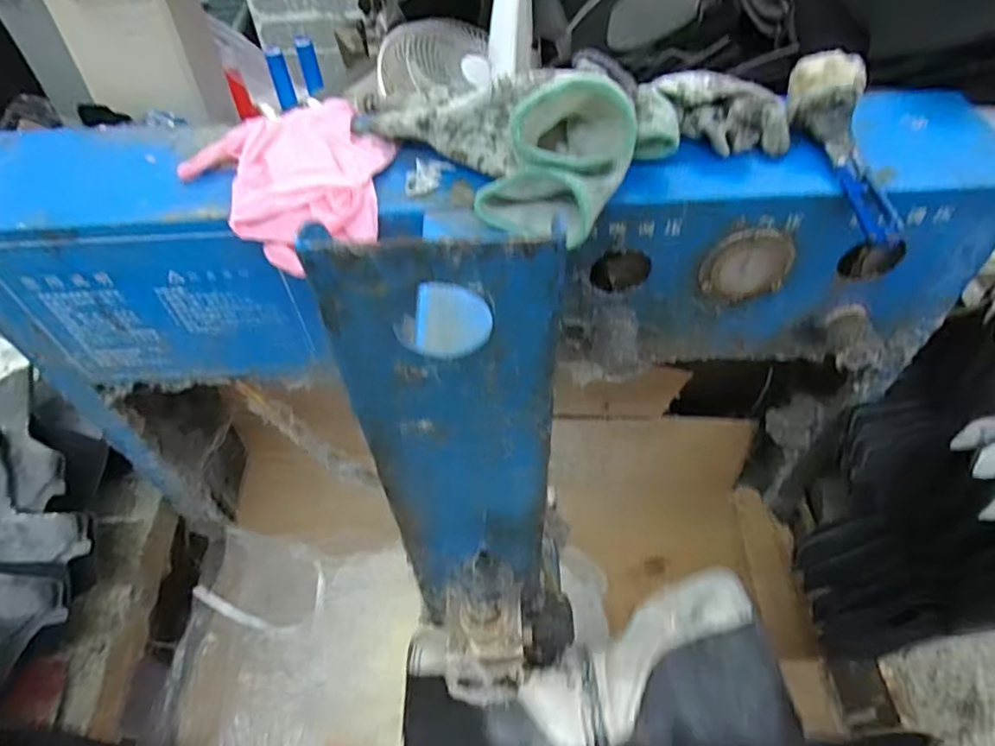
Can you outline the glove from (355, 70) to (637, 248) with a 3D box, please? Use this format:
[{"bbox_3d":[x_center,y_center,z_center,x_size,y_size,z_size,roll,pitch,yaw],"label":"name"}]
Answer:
[{"bbox_3d":[-0.011,-0.143,0.354,0.179,0.070,0.078,28,58,22],"label":"glove"}]

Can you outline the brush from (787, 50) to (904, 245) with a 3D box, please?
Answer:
[{"bbox_3d":[0.208,-0.133,0.359,0.036,0.024,0.128,-7,72,-3],"label":"brush"}]

